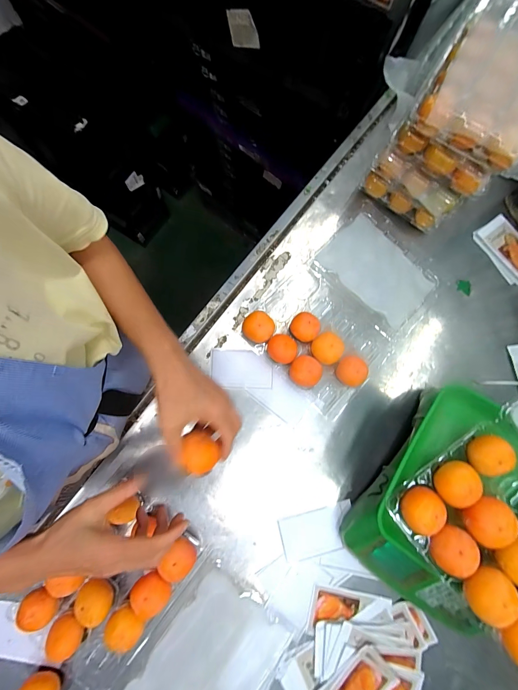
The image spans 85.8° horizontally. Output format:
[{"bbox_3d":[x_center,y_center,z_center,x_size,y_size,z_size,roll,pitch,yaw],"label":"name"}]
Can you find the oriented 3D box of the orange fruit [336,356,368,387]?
[{"bbox_3d":[0.149,0.044,0.455,0.046,0.043,0.044,24,80,4],"label":"orange fruit"}]

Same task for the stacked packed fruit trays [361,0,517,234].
[{"bbox_3d":[0.329,-0.346,0.466,0.171,0.174,0.208,37,81,6],"label":"stacked packed fruit trays"}]

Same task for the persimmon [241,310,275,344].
[{"bbox_3d":[0.001,-0.028,0.471,0.050,0.043,0.050,0,80,-1],"label":"persimmon"}]

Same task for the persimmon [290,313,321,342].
[{"bbox_3d":[0.079,-0.029,0.473,0.045,0.041,0.047,0,80,-1],"label":"persimmon"}]

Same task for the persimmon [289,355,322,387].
[{"bbox_3d":[0.076,0.045,0.463,0.049,0.043,0.049,22,80,3],"label":"persimmon"}]

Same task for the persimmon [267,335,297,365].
[{"bbox_3d":[0.037,0.008,0.461,0.045,0.039,0.045,0,80,-1],"label":"persimmon"}]

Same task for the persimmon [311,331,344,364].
[{"bbox_3d":[0.114,0.006,0.468,0.051,0.035,0.050,0,80,-1],"label":"persimmon"}]

